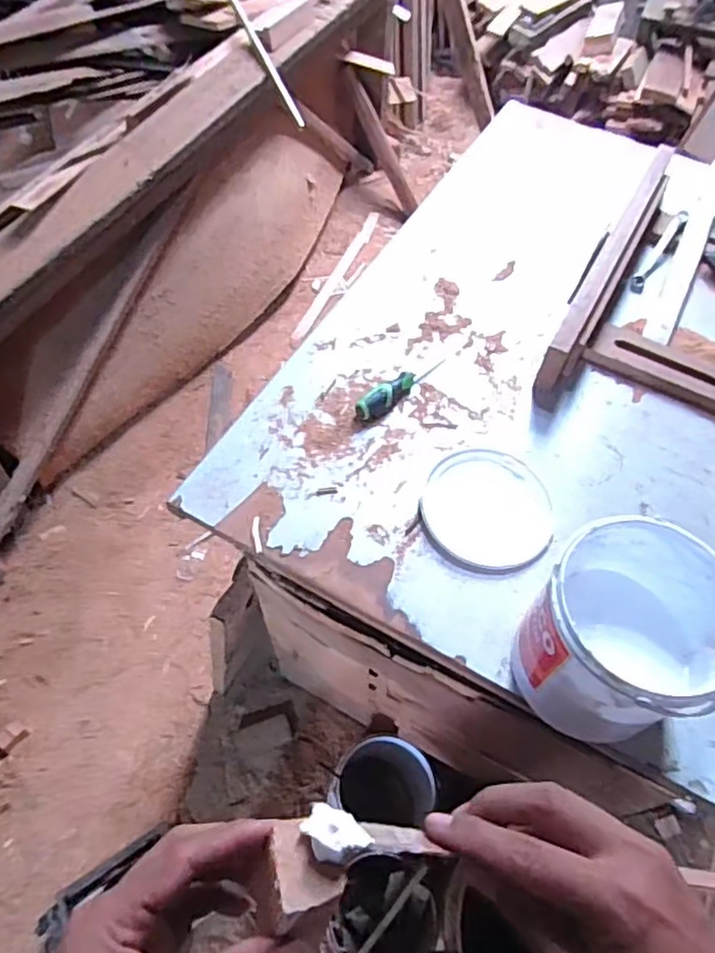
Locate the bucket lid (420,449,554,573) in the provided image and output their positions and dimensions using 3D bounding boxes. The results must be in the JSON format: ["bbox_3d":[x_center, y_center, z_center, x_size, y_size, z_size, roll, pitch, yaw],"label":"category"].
[{"bbox_3d":[0.174,0.040,0.849,0.167,0.016,0.182,2,53,-3],"label":"bucket lid"}]

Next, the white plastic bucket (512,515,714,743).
[{"bbox_3d":[0.276,0.173,0.661,0.171,0.186,0.179,2,53,-3],"label":"white plastic bucket"}]

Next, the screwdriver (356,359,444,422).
[{"bbox_3d":[0.064,-0.142,0.962,0.034,0.028,0.173,37,59,21],"label":"screwdriver"}]

